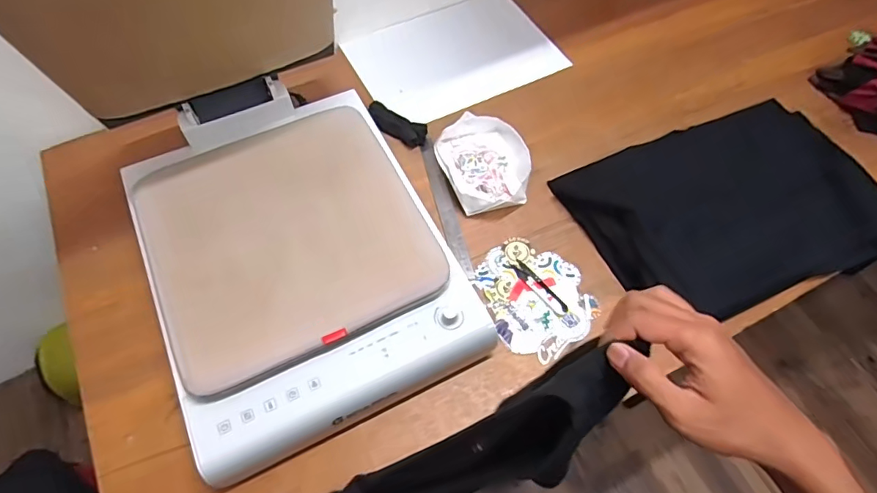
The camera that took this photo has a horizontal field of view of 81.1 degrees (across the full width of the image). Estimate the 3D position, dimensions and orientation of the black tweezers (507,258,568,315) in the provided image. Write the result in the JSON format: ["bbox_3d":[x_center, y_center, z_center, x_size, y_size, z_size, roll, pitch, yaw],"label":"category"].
[{"bbox_3d":[0.161,0.064,0.829,0.025,0.005,0.118,-35,67,-19],"label":"black tweezers"}]

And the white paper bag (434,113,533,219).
[{"bbox_3d":[0.086,-0.148,0.930,0.160,0.054,0.197,-21,63,-13],"label":"white paper bag"}]

